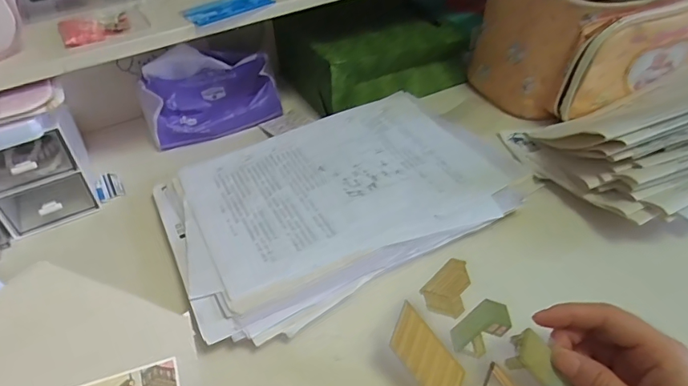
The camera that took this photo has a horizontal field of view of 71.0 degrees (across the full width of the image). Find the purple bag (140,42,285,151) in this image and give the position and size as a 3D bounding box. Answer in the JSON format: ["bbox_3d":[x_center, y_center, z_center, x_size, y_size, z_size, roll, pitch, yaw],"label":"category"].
[{"bbox_3d":[-0.157,-0.119,0.568,0.156,0.074,0.087,-23,43,-19],"label":"purple bag"}]

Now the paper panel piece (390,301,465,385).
[{"bbox_3d":[0.053,0.106,0.309,0.027,0.004,0.066,-38,65,-4],"label":"paper panel piece"}]

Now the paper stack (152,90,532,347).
[{"bbox_3d":[0.008,-0.004,0.460,0.338,0.025,0.224,-21,43,-18],"label":"paper stack"}]

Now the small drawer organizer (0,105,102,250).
[{"bbox_3d":[-0.333,-0.039,0.471,0.135,0.117,0.167,-23,43,-20],"label":"small drawer organizer"}]

